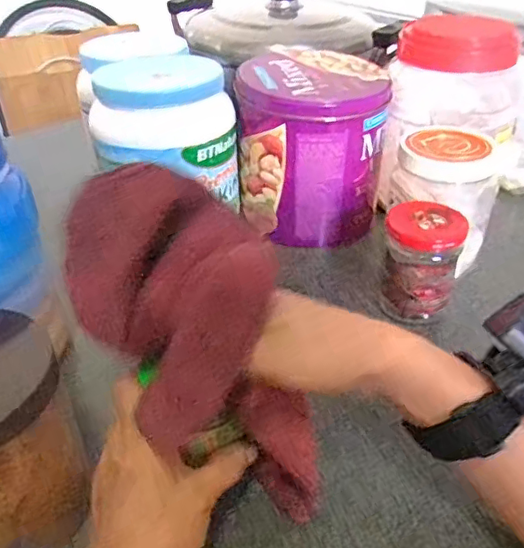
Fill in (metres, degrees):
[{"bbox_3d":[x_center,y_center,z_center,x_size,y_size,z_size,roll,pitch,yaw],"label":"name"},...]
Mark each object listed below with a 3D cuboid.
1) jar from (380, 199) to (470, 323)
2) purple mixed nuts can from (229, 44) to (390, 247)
[{"bbox_3d":[0.136,-0.008,0.492,0.064,0.094,0.061,10,38,14],"label":"jar"},{"bbox_3d":[0.053,-0.134,0.598,0.146,0.154,0.136,3,37,6],"label":"purple mixed nuts can"}]

